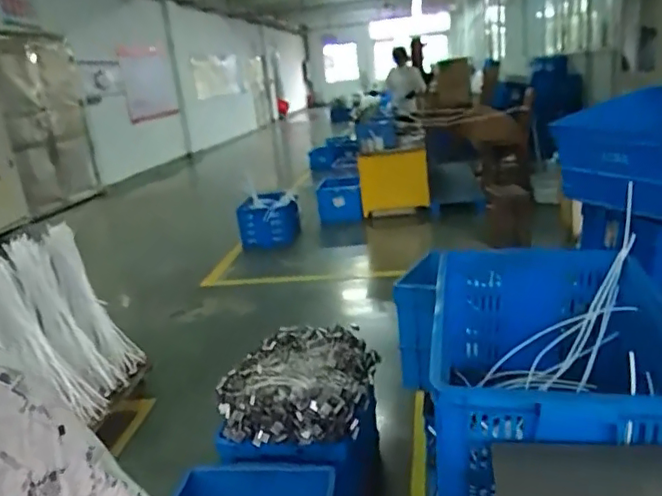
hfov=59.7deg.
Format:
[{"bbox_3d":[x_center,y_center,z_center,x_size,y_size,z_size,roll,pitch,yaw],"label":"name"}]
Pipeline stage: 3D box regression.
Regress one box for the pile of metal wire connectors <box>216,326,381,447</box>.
[{"bbox_3d":[-0.098,0.439,1.924,0.446,0.145,0.589,-2,17,15],"label":"pile of metal wire connectors"}]

